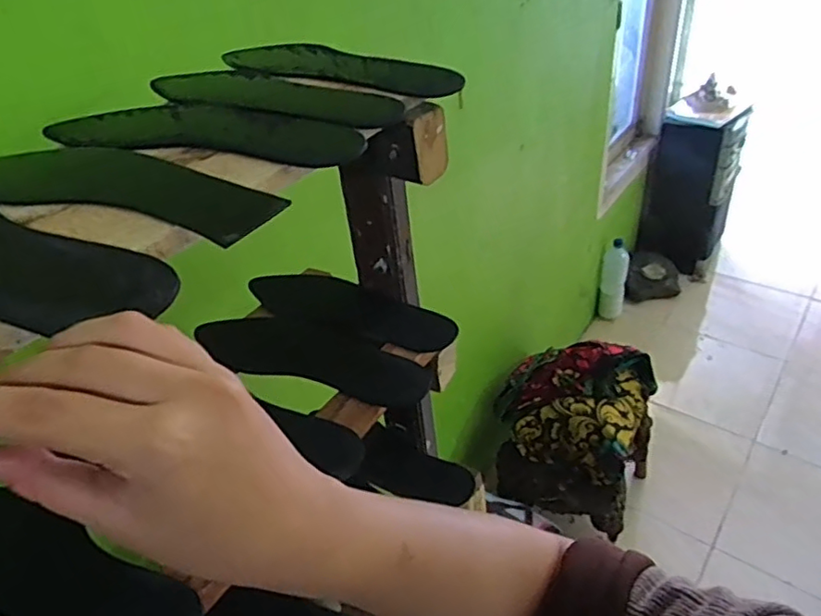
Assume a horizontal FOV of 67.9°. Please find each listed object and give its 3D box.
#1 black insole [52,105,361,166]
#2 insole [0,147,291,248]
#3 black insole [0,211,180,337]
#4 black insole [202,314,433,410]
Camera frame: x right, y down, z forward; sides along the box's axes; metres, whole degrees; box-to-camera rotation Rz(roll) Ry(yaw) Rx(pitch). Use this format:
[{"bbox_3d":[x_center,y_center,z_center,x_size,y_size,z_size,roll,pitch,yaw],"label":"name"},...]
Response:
[{"bbox_3d":[-0.137,-0.117,0.399,0.222,0.004,0.068,8,39,17],"label":"black insole"},{"bbox_3d":[-0.172,-0.069,0.349,0.215,0.009,0.066,11,41,21],"label":"insole"},{"bbox_3d":[-0.215,-0.026,0.295,0.244,0.009,0.074,16,43,26],"label":"black insole"},{"bbox_3d":[-0.094,0.041,0.566,0.238,0.005,0.074,11,41,21],"label":"black insole"}]

